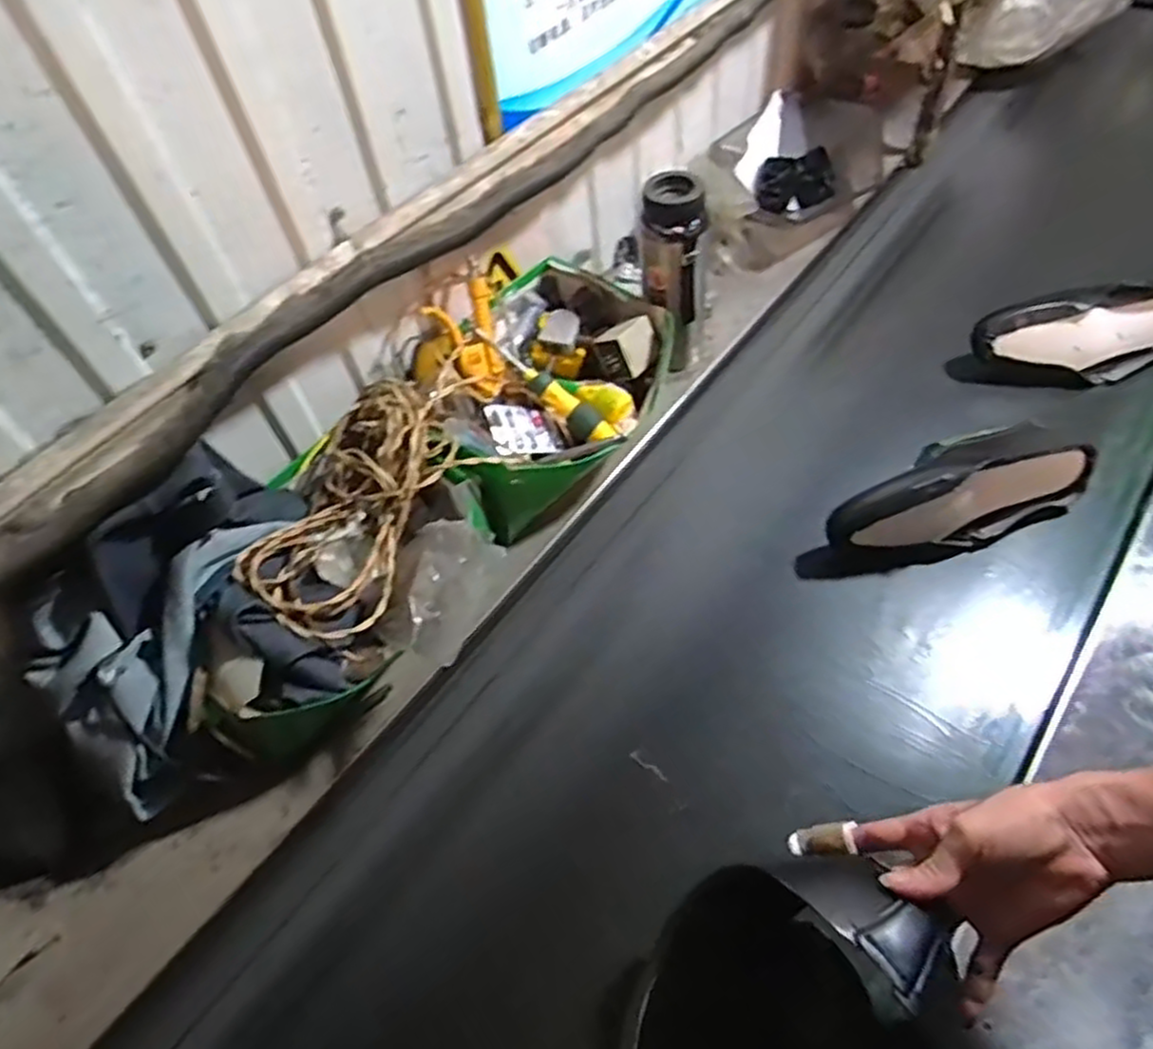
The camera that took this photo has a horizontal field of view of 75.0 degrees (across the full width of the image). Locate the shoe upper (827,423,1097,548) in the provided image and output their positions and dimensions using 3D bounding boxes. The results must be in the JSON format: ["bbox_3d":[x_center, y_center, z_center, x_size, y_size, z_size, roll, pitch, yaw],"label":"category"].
[{"bbox_3d":[0.427,-0.037,0.851,0.310,0.118,0.116,-17,57,-6],"label":"shoe upper"}]

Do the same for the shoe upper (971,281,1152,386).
[{"bbox_3d":[0.667,-0.254,0.970,0.285,0.100,0.087,6,58,8],"label":"shoe upper"}]

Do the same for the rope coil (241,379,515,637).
[{"bbox_3d":[-0.203,-0.037,0.774,0.187,0.074,0.328,27,63,20],"label":"rope coil"}]

